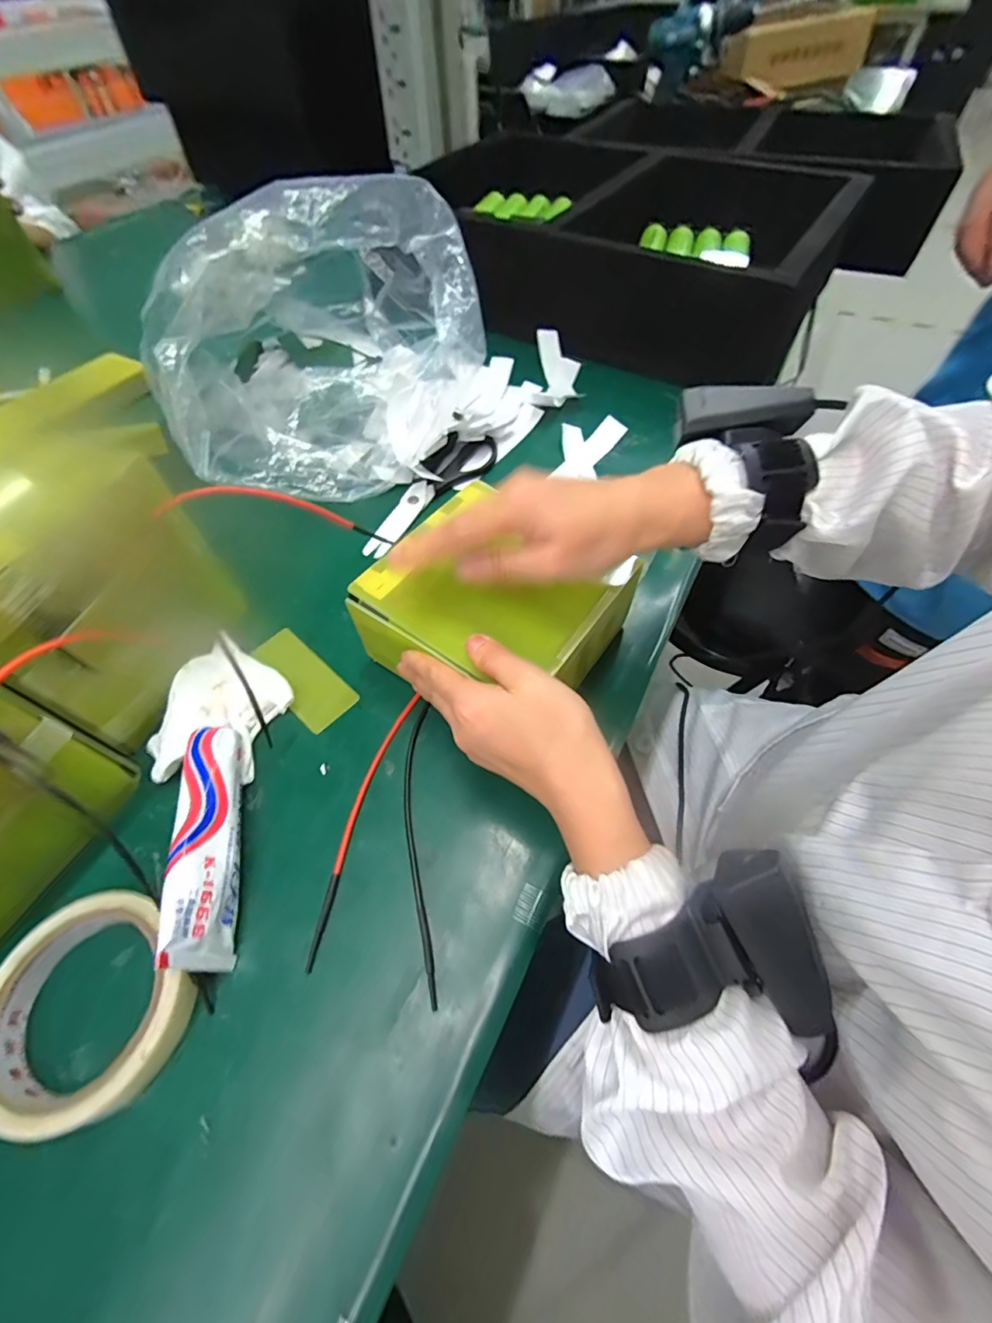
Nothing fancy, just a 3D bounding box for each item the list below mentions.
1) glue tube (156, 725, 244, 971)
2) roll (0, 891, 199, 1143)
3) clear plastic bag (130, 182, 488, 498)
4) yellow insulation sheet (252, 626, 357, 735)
[{"bbox_3d":[-0.167,0.102,0.285,0.028,0.047,0.134,-12,58,-6],"label":"glue tube"},{"bbox_3d":[-0.209,0.179,0.250,0.091,0.025,0.100,-1,57,1],"label":"roll"},{"bbox_3d":[-0.197,-0.334,0.480,0.300,0.180,0.344,-32,62,-18],"label":"clear plastic bag"},{"bbox_3d":[-0.148,0.011,0.371,0.097,0.004,0.040,38,65,22],"label":"yellow insulation sheet"}]

